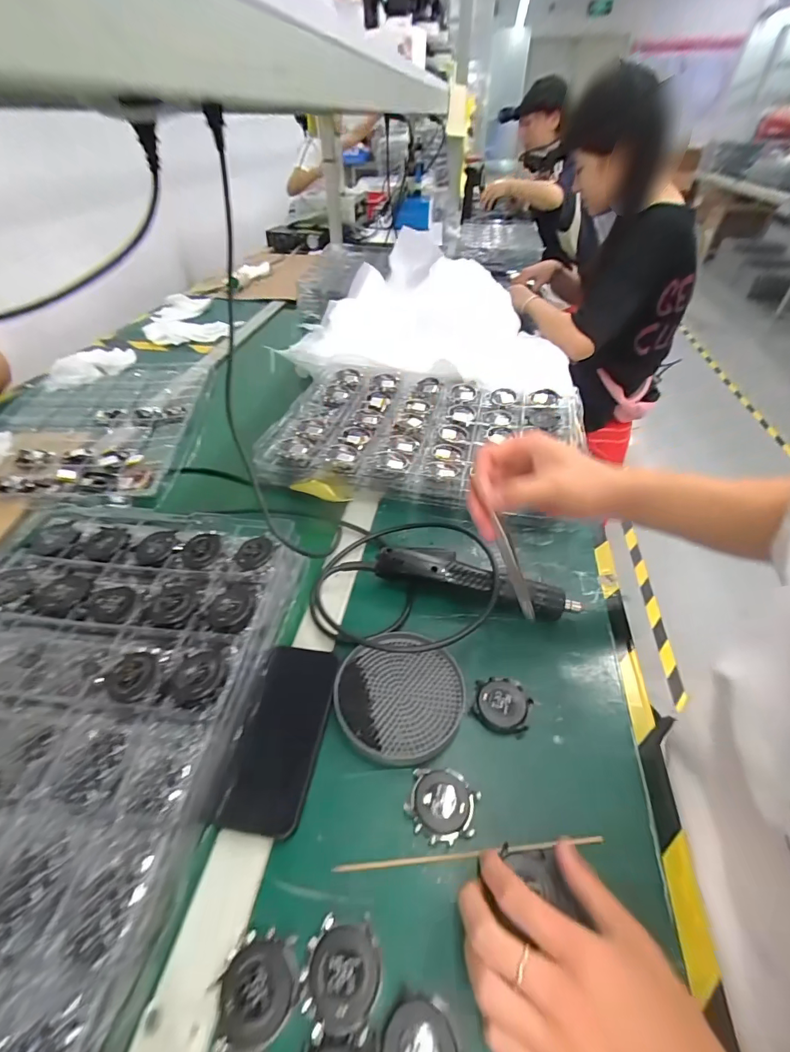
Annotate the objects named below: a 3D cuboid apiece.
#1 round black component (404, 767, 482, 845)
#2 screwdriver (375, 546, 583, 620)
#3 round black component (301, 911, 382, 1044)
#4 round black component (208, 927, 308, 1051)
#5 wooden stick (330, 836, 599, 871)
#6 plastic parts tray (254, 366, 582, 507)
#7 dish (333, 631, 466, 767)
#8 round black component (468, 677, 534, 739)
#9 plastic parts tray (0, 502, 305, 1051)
[{"bbox_3d":[0.036,0.214,0.329,0.052,0.016,0.046,6,44,7],"label":"round black component"},{"bbox_3d":[0.084,0.063,0.464,0.214,0.046,0.036,13,44,12],"label":"screwdriver"},{"bbox_3d":[-0.033,0.272,0.262,0.046,0.007,0.050,-10,44,-10],"label":"round black component"},{"bbox_3d":[-0.083,0.277,0.256,0.047,0.009,0.053,22,48,22],"label":"round black component"},{"bbox_3d":[0.055,0.237,0.309,0.194,0.008,0.005,-3,43,-4],"label":"wooden stick"},{"bbox_3d":[0.048,-0.142,0.666,0.444,0.068,0.307,9,43,7],"label":"plastic parts tray"},{"bbox_3d":[0.003,0.152,0.387,0.111,0.018,0.112,0,43,0],"label":"dish"},{"bbox_3d":[0.095,0.160,0.384,0.048,0.014,0.046,0,43,0],"label":"round black component"},{"bbox_3d":[-0.286,0.142,0.359,0.321,0.049,0.436,4,43,2],"label":"plastic parts tray"}]

